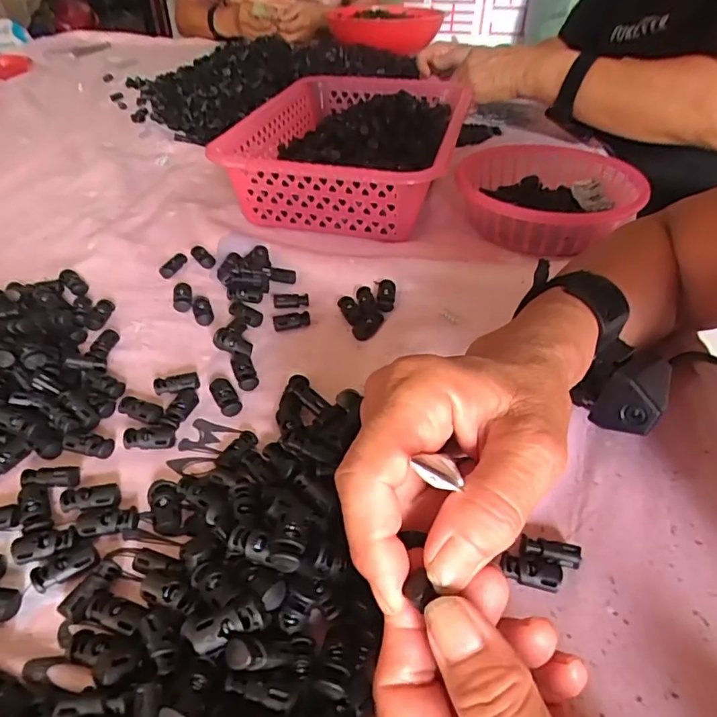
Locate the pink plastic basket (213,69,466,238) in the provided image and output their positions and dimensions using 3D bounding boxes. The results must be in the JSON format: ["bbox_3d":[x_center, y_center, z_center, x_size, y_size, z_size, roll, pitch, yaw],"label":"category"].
[{"bbox_3d":[-0.002,-0.231,0.579,0.211,0.084,0.309,11,41,10],"label":"pink plastic basket"}]

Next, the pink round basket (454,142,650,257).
[{"bbox_3d":[0.188,-0.162,0.528,0.169,0.051,0.184,2,40,-2],"label":"pink round basket"}]

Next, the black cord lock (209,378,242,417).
[{"bbox_3d":[-0.084,0.025,0.332,0.013,0.008,0.028,-20,45,-25],"label":"black cord lock"}]

